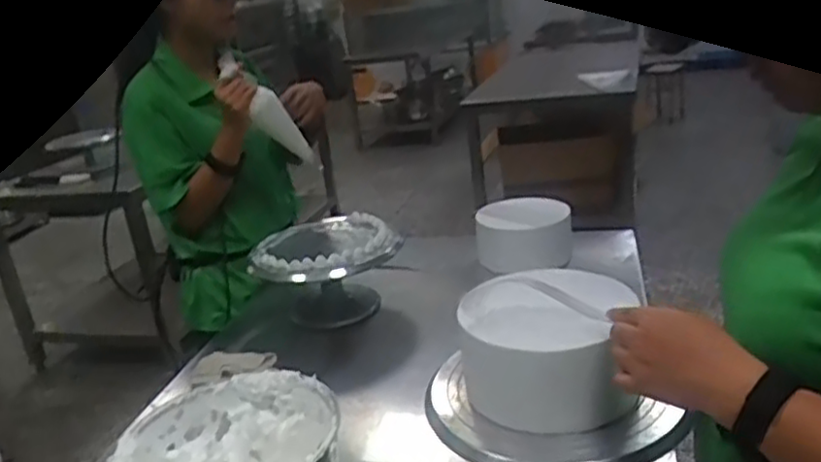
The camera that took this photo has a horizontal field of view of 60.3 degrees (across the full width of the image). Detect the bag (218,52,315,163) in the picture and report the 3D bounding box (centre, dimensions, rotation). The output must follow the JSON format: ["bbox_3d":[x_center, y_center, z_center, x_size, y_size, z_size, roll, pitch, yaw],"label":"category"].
[{"bbox_3d":[-0.246,-0.211,1.241,0.065,0.237,0.066,-38,17,11],"label":"bag"}]

